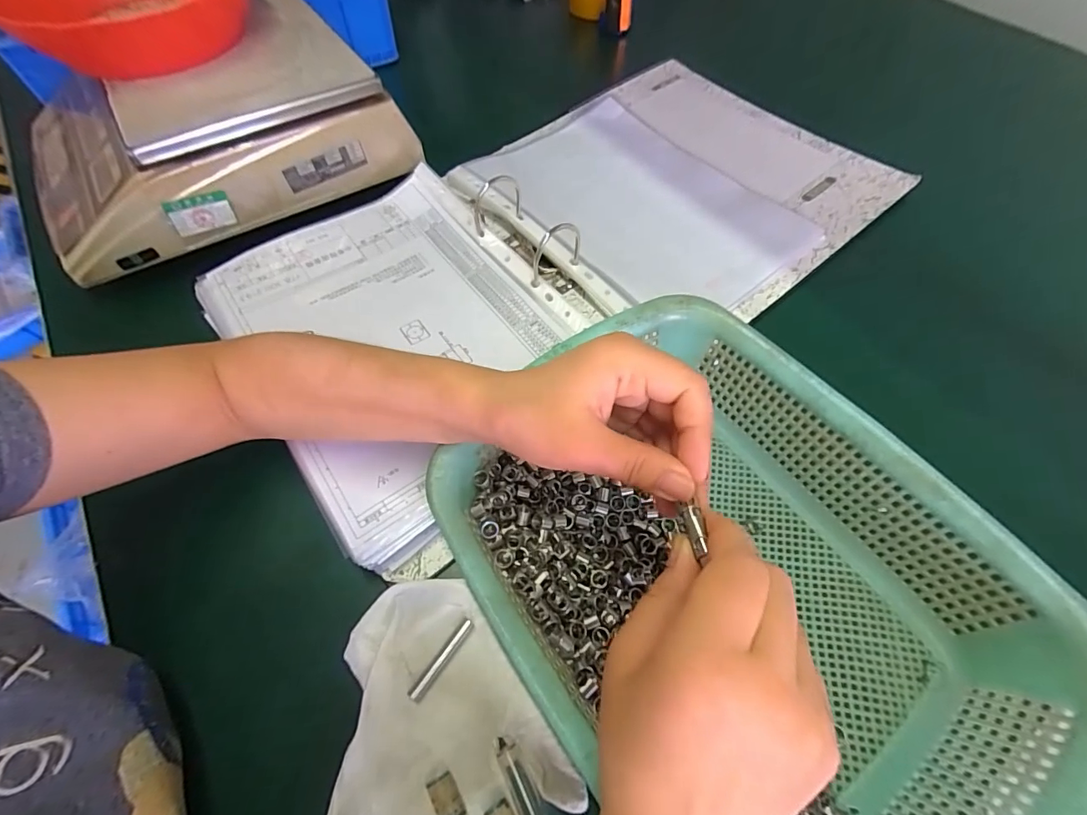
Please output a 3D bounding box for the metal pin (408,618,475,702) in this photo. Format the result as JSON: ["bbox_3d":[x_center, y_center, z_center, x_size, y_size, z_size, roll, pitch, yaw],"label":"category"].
[{"bbox_3d":[-0.059,0.147,0.278,0.008,0.006,0.049,32,65,18],"label":"metal pin"}]

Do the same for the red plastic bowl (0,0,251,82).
[{"bbox_3d":[-0.357,-0.347,0.411,0.191,0.053,0.169,-9,60,-5],"label":"red plastic bowl"}]

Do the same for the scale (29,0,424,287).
[{"bbox_3d":[-0.331,-0.288,0.479,0.336,0.101,0.257,-27,63,-15],"label":"scale"}]

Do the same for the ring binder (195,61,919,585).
[{"bbox_3d":[0.041,-0.170,0.458,0.641,0.037,0.334,-36,66,-19],"label":"ring binder"}]

